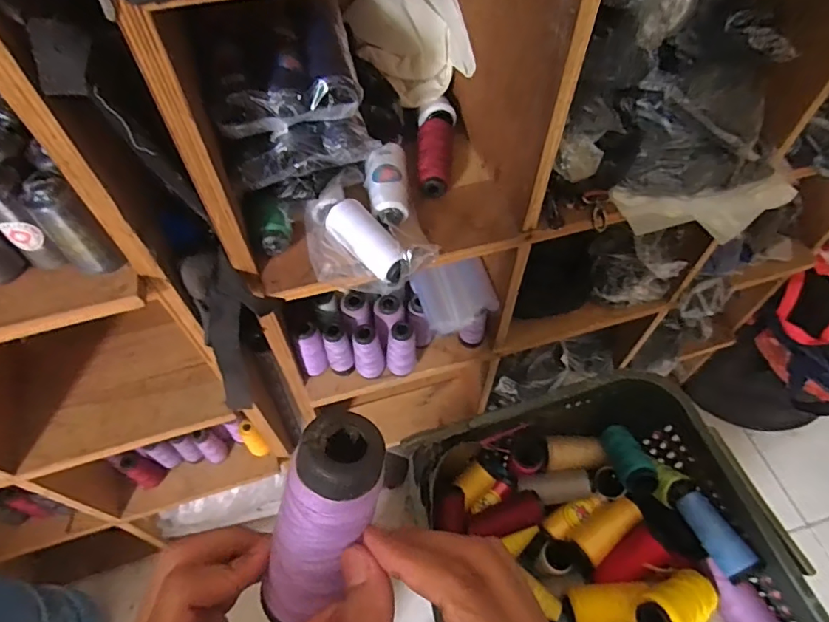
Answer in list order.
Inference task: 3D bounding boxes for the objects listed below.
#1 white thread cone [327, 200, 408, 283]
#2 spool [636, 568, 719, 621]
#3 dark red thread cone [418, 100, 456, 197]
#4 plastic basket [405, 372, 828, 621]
[{"bbox_3d":[-0.052,-0.078,0.566,0.111,0.039,0.045,40,65,23],"label":"white thread cone"},{"bbox_3d":[0.310,0.343,0.593,0.106,0.050,0.058,-15,56,-32],"label":"spool"},{"bbox_3d":[0.029,-0.220,0.672,0.049,0.042,0.147,4,57,3],"label":"dark red thread cone"},{"bbox_3d":[0.268,0.368,0.582,0.338,0.190,0.538,-15,58,-10],"label":"plastic basket"}]

